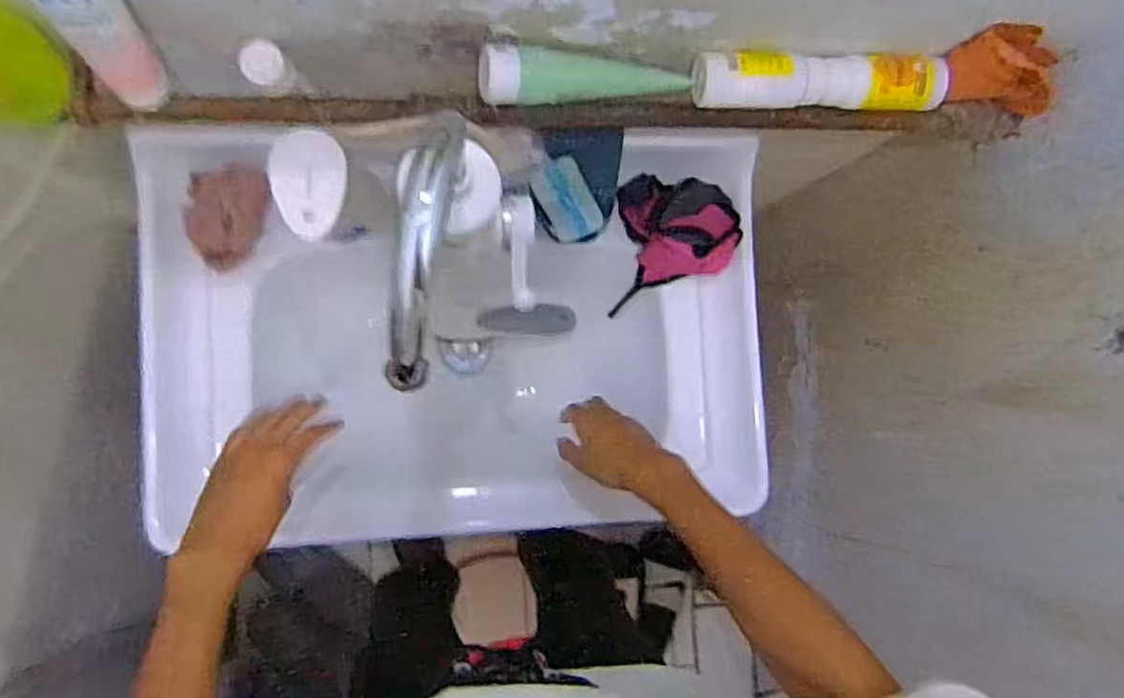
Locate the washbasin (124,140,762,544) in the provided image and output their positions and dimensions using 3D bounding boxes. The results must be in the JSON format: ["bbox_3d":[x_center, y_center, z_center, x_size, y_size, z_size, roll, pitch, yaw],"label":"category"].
[{"bbox_3d":[-0.104,-0.015,0.788,0.592,0.195,0.369,-2,88,-9],"label":"washbasin"}]

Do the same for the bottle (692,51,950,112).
[{"bbox_3d":[0.208,-0.216,0.589,0.207,0.039,0.040,0,88,-9],"label":"bottle"}]

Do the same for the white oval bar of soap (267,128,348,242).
[{"bbox_3d":[-0.198,-0.128,0.567,0.057,0.022,0.079,3,87,-8],"label":"white oval bar of soap"}]

